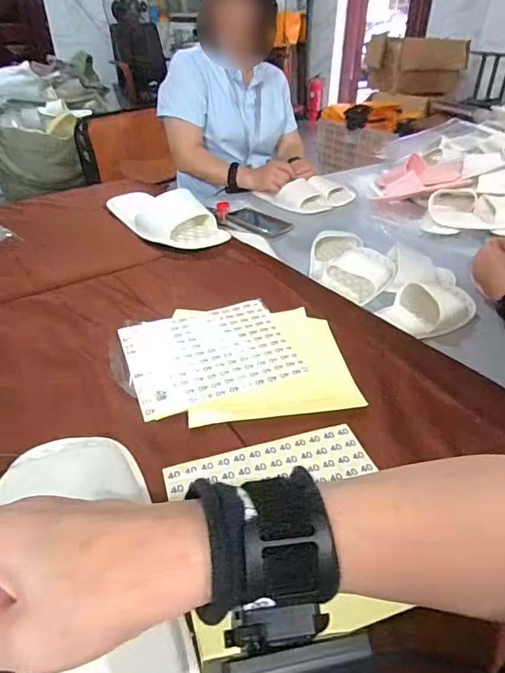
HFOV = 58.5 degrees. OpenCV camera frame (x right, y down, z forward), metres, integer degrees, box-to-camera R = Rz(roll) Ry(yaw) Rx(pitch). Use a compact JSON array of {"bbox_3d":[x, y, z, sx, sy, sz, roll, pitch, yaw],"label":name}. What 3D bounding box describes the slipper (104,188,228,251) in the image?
[{"bbox_3d":[-0.146,-0.202,0.757,0.104,0.059,0.225,-28,45,-33],"label":"slipper"}]

